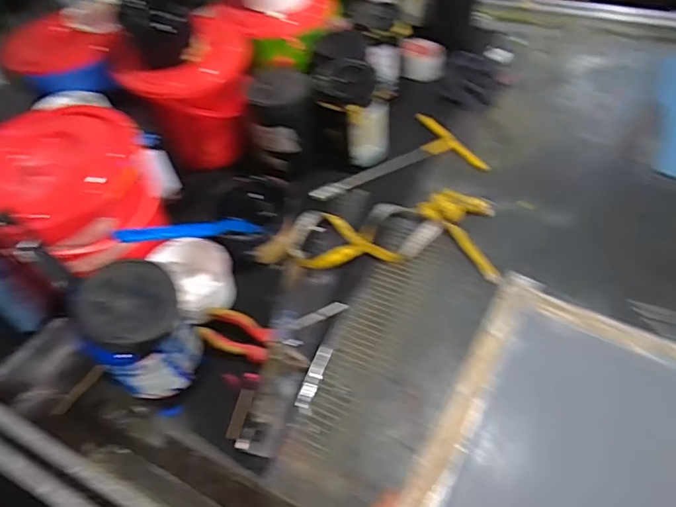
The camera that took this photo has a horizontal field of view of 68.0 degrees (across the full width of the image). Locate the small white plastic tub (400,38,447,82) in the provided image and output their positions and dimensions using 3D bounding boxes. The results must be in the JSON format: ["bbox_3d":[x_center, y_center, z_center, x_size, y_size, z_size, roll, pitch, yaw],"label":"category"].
[{"bbox_3d":[0.175,-0.394,1.024,0.084,0.062,0.076,1,50,7],"label":"small white plastic tub"}]

